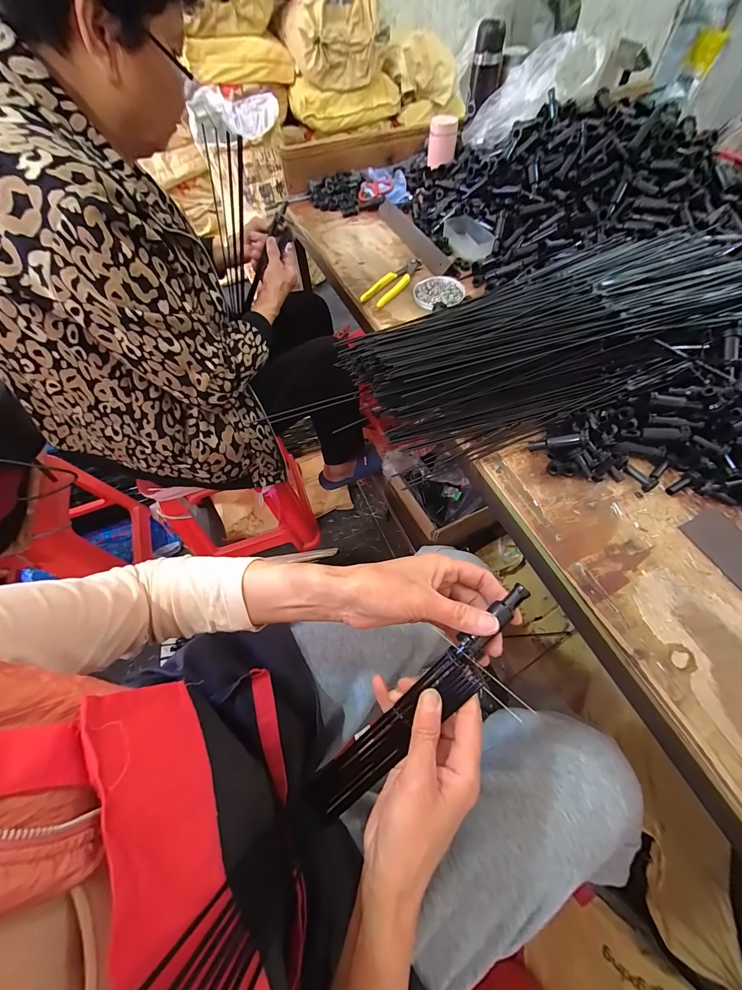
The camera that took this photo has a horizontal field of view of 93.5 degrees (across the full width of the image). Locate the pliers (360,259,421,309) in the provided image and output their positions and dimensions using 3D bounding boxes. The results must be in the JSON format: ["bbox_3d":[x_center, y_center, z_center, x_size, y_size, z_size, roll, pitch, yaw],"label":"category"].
[{"bbox_3d":[0.044,-0.405,0.665,0.047,0.011,0.157,33,67,20],"label":"pliers"}]

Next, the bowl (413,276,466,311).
[{"bbox_3d":[0.122,-0.368,0.634,0.087,0.014,0.082,-1,60,2],"label":"bowl"}]

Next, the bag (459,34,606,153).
[{"bbox_3d":[0.351,-0.889,0.781,0.286,0.085,0.141,-18,54,30],"label":"bag"}]

